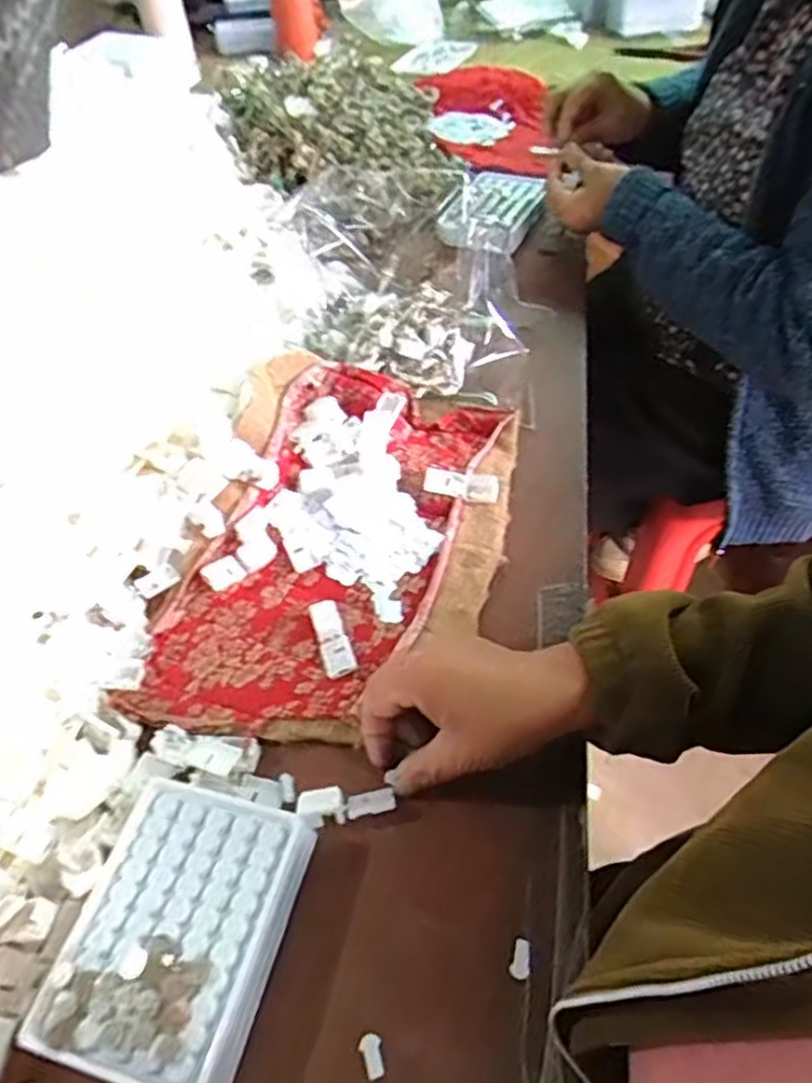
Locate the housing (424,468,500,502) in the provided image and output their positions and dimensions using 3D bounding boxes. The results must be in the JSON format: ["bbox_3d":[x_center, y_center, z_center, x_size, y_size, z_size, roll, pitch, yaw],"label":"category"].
[{"bbox_3d":[0.043,-0.044,0.557,0.057,0.013,0.022,8,53,8],"label":"housing"}]

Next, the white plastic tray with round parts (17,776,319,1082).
[{"bbox_3d":[-0.115,0.197,0.366,0.099,0.029,0.129,12,53,11],"label":"white plastic tray with round parts"}]

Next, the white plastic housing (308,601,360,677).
[{"bbox_3d":[-0.050,0.064,0.484,0.020,0.009,0.061,-17,53,-11],"label":"white plastic housing"}]

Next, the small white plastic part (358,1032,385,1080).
[{"bbox_3d":[-0.016,0.245,0.342,0.010,0.004,0.018,-20,54,-13],"label":"small white plastic part"}]

